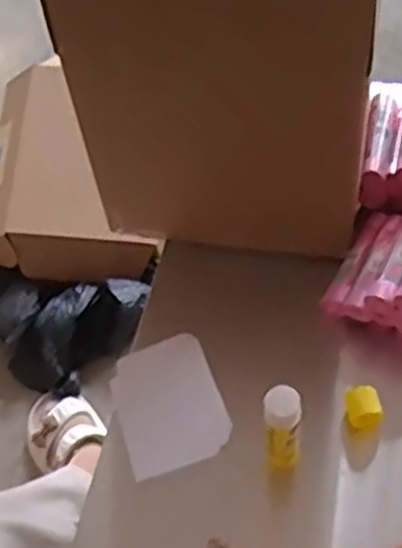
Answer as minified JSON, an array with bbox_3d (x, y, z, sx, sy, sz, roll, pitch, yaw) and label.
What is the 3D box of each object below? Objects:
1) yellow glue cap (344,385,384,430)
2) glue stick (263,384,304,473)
[{"bbox_3d":[0.150,0.123,0.731,0.029,0.026,0.033,-17,54,-5],"label":"yellow glue cap"},{"bbox_3d":[0.069,0.133,0.675,0.032,0.092,0.032,-3,54,4],"label":"glue stick"}]

